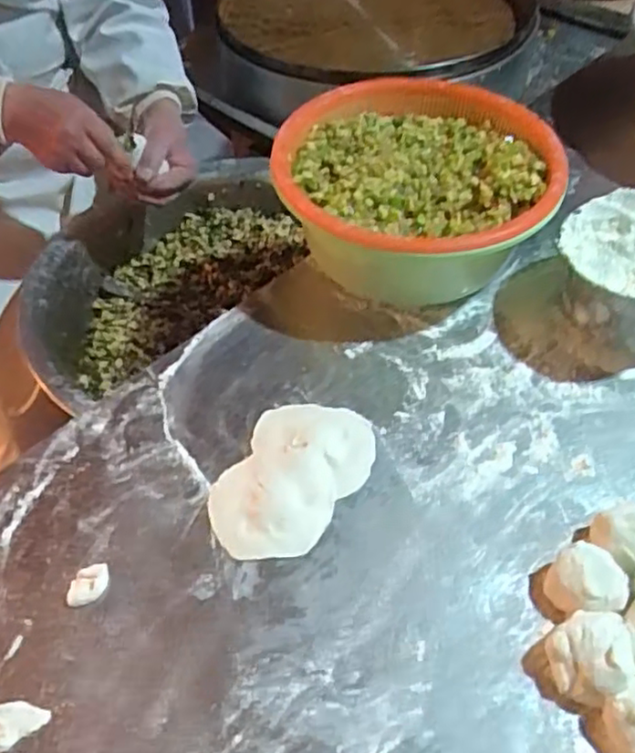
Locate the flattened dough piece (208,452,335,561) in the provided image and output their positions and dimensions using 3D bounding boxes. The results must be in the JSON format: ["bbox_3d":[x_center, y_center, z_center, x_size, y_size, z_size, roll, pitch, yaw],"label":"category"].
[{"bbox_3d":[-0.037,0.101,0.538,0.097,0.012,0.086,-2,51,0],"label":"flattened dough piece"}]

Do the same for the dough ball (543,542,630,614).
[{"bbox_3d":[0.191,0.147,0.480,0.050,0.032,0.045,37,56,27],"label":"dough ball"}]

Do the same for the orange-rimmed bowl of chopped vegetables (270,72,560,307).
[{"bbox_3d":[0.095,-0.177,0.694,0.268,0.130,0.266,1,47,-1],"label":"orange-rimmed bowl of chopped vegetables"}]

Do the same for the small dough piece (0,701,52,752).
[{"bbox_3d":[-0.197,0.226,0.442,0.041,0.006,0.026,-19,53,-13],"label":"small dough piece"}]

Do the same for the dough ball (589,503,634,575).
[{"bbox_3d":[0.230,0.120,0.500,0.047,0.039,0.046,1,47,-1],"label":"dough ball"}]

